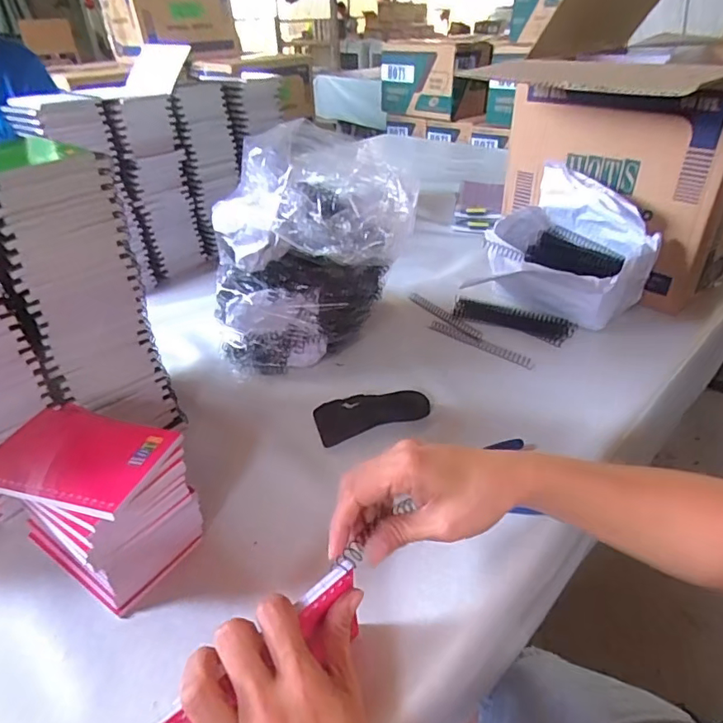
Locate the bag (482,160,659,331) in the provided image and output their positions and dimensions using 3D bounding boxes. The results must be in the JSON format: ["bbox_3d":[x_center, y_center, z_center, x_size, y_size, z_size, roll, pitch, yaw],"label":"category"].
[{"bbox_3d":[0.281,-0.151,0.682,0.203,0.162,0.179,15,39,23],"label":"bag"}]

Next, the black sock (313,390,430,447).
[{"bbox_3d":[0.010,0.052,0.541,0.121,0.014,0.057,-13,36,-14],"label":"black sock"}]

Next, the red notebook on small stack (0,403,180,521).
[{"bbox_3d":[-0.212,0.069,0.373,0.127,0.007,0.089,8,37,15],"label":"red notebook on small stack"}]

